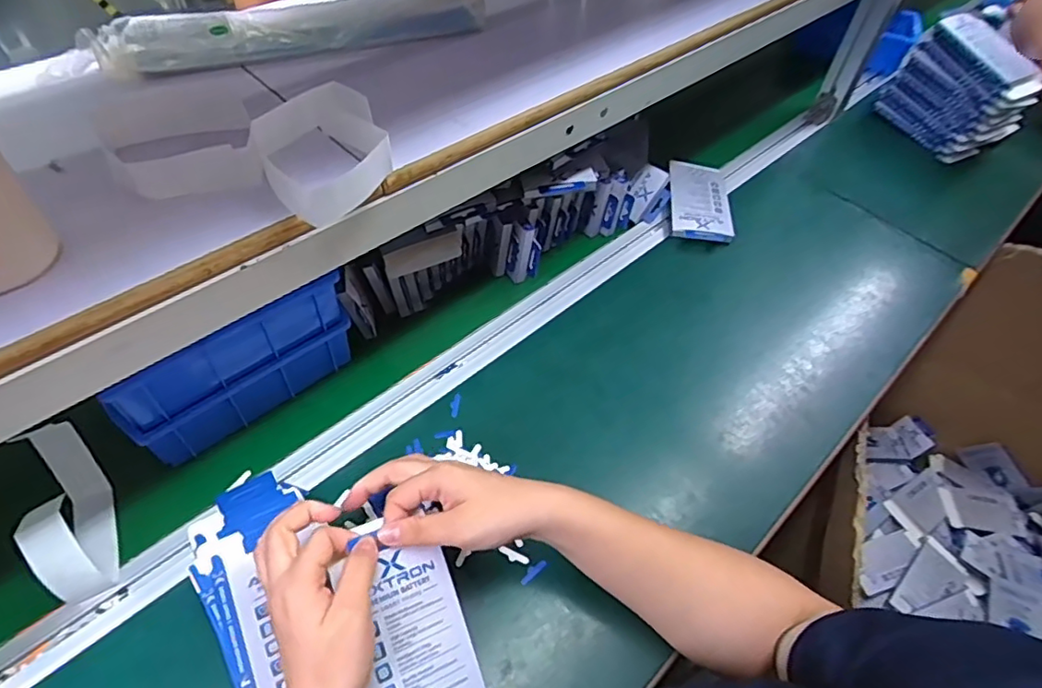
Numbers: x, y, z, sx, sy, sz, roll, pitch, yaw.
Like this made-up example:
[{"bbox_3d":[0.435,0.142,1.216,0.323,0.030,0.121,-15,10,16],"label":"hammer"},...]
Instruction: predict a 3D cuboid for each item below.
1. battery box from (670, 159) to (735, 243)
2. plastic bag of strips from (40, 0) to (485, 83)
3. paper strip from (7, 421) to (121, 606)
[{"bbox_3d":[0.235,-0.191,0.767,0.074,0.024,0.146,5,51,-1],"label":"battery box"},{"bbox_3d":[-0.205,-0.289,0.525,0.369,0.030,0.088,-19,55,-18],"label":"plastic bag of strips"},{"bbox_3d":[-0.351,0.134,0.448,0.045,0.072,0.125,-21,56,-20],"label":"paper strip"}]

